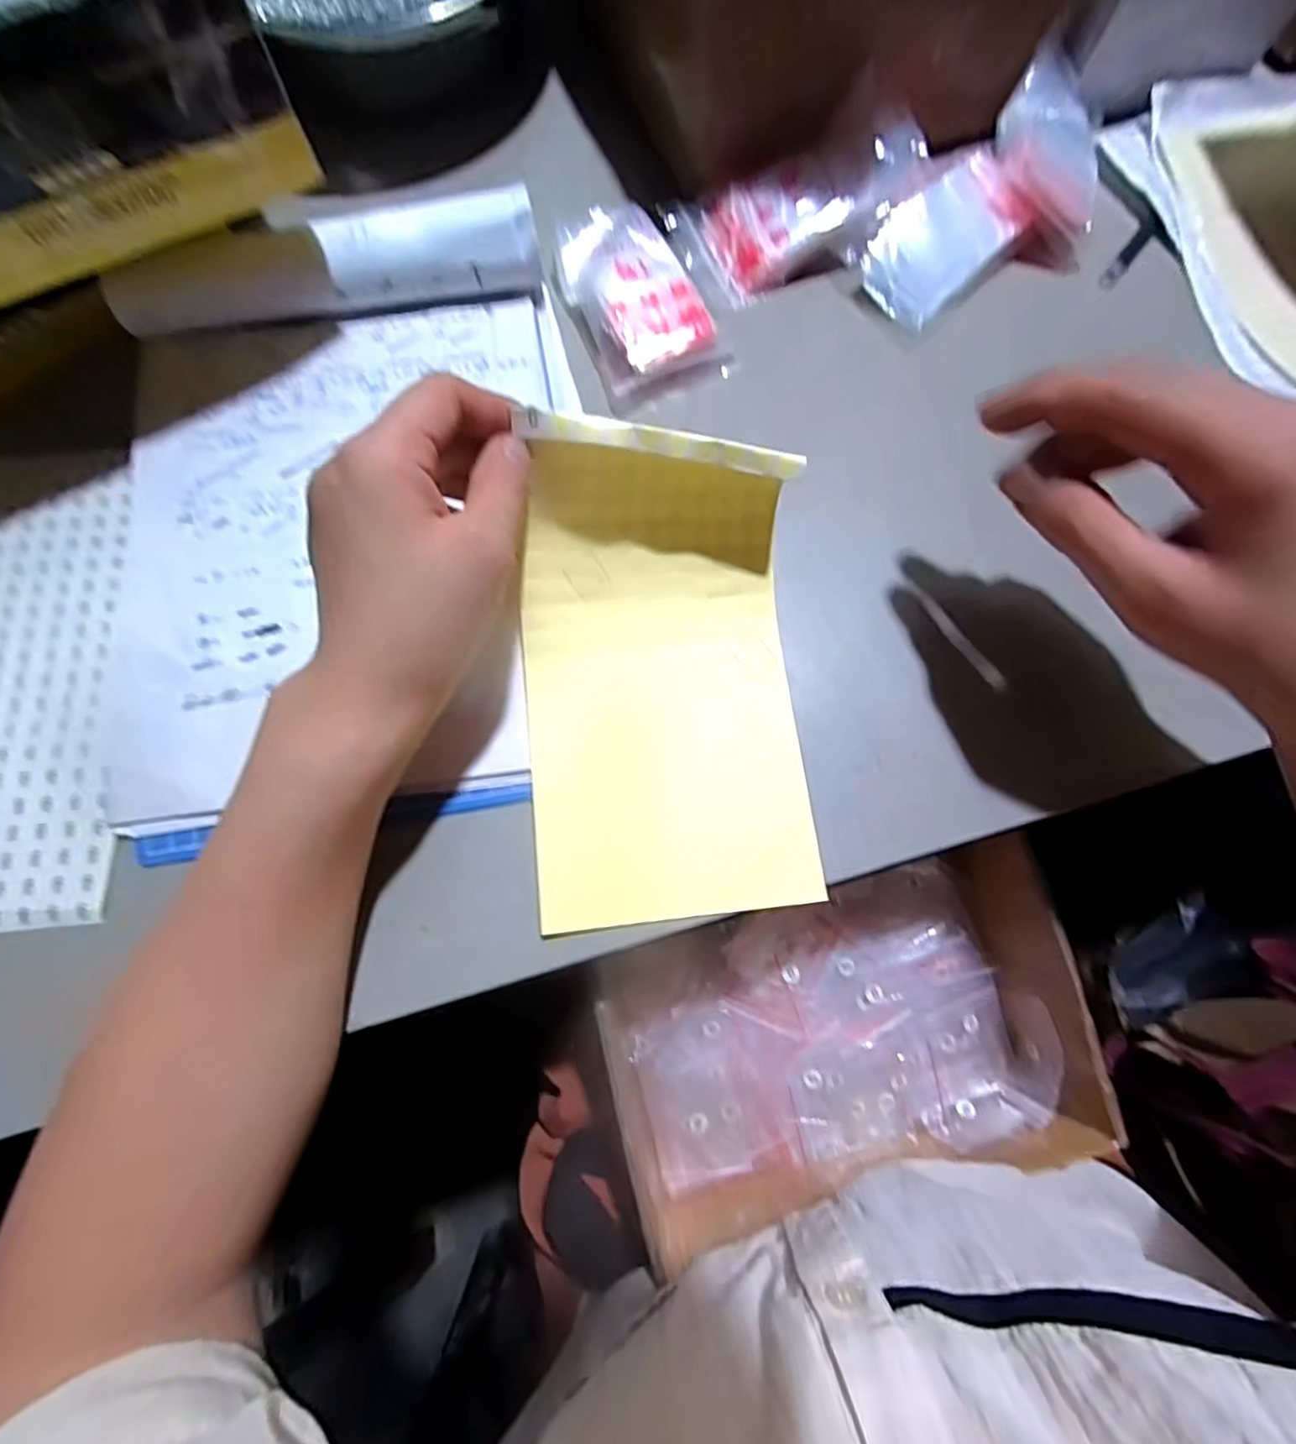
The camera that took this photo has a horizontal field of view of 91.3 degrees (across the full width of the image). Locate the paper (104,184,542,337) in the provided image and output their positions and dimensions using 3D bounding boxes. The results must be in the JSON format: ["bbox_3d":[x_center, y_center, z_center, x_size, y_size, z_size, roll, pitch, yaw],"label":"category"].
[{"bbox_3d":[-0.163,-0.235,0.328,0.209,0.039,0.033,-11,77,-5],"label":"paper"}]

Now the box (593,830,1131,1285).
[{"bbox_3d":[0.108,0.182,0.353,0.245,0.072,0.163,-15,75,-5],"label":"box"}]

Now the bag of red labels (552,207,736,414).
[{"bbox_3d":[-0.011,-0.237,0.352,0.068,0.020,0.117,-27,78,-8],"label":"bag of red labels"}]

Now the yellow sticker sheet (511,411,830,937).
[{"bbox_3d":[0.008,-0.017,0.272,0.123,0.078,0.196,-4,76,-3],"label":"yellow sticker sheet"}]

